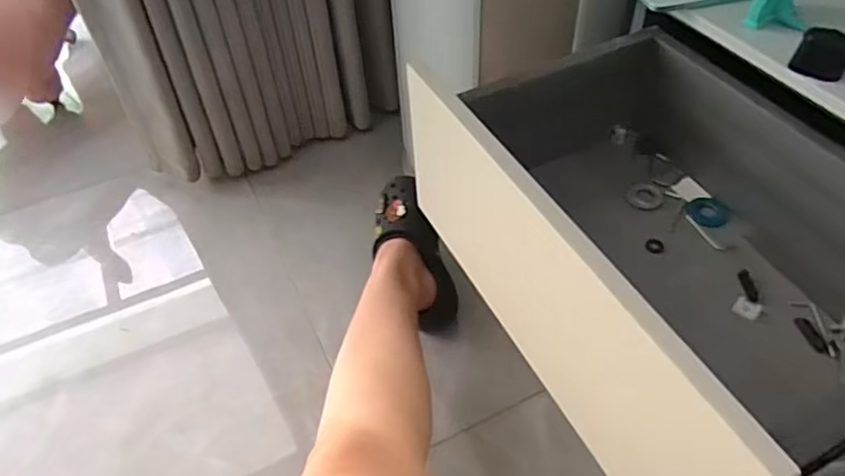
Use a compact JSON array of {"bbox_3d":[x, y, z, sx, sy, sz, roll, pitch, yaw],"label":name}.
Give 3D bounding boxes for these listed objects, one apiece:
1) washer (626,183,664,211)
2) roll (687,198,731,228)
[{"bbox_3d":[0.271,-0.052,0.740,0.043,0.004,0.045,17,51,18],"label":"washer"},{"bbox_3d":[0.335,-0.030,0.716,0.045,0.005,0.046,-2,48,2],"label":"roll"}]

